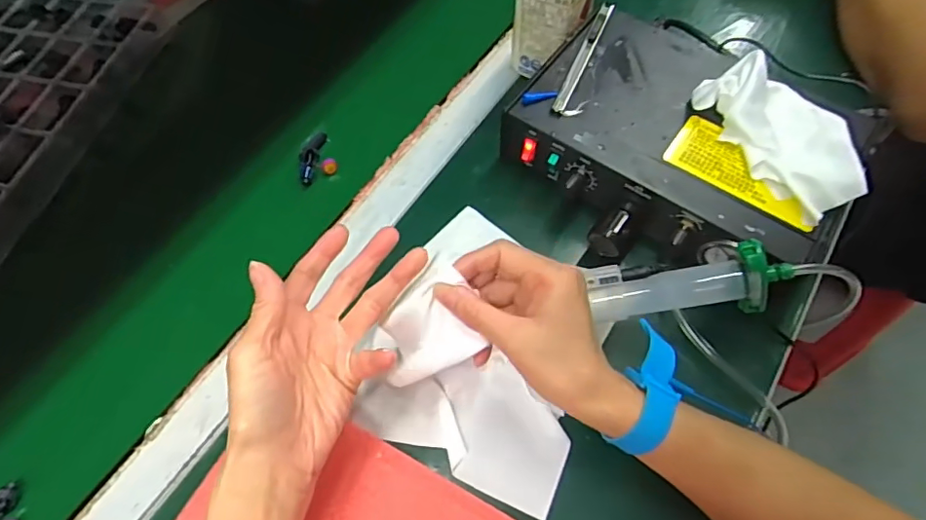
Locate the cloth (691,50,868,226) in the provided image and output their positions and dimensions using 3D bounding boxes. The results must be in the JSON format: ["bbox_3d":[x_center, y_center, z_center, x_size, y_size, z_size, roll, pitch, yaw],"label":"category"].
[{"bbox_3d":[0.224,-0.092,0.373,0.073,0.031,0.123,-25,63,-9],"label":"cloth"}]

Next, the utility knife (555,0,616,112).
[{"bbox_3d":[0.097,-0.162,0.429,0.011,0.007,0.124,20,65,14],"label":"utility knife"}]

